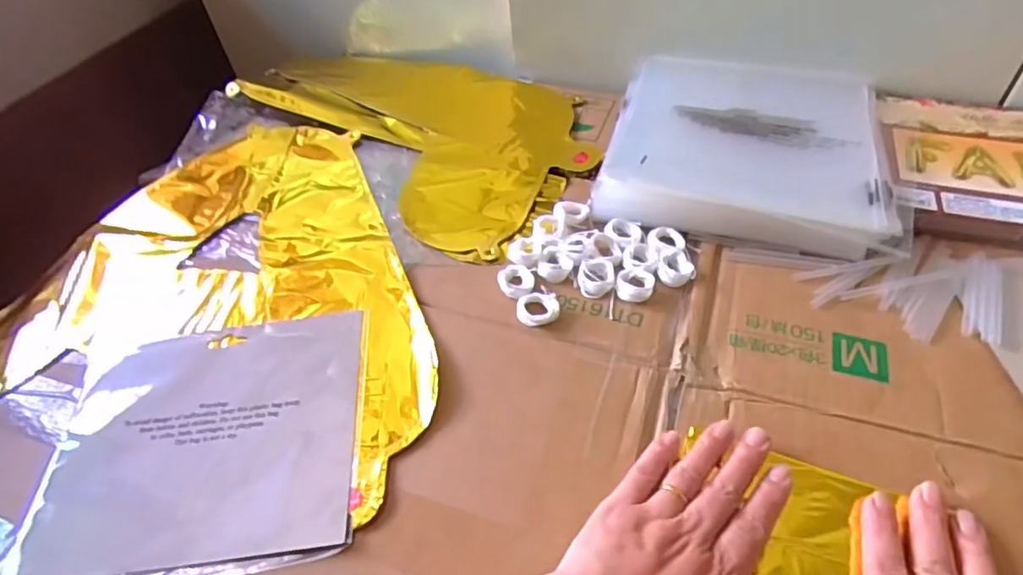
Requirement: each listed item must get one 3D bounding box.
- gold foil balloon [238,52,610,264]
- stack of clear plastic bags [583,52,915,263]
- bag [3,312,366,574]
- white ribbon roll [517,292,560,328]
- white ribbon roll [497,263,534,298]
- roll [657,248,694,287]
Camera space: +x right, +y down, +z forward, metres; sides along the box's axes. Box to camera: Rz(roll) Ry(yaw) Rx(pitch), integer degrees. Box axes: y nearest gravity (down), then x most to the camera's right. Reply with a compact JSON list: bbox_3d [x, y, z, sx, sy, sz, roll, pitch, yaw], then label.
[{"bbox_3d":[-0.098,-0.178,0.631,0.225,0.038,0.412,-38,56,-25],"label":"gold foil balloon"},{"bbox_3d":[0.202,-0.130,0.524,0.218,0.031,0.236,10,51,14],"label":"stack of clear plastic bags"},{"bbox_3d":[-0.196,0.096,0.379,0.199,0.026,0.173,-9,51,0],"label":"bag"},{"bbox_3d":[0.019,0.016,0.430,0.030,0.007,0.025,-5,49,2],"label":"white ribbon roll"},{"bbox_3d":[0.004,-0.006,0.448,0.026,0.010,0.032,6,50,11],"label":"white ribbon roll"},{"bbox_3d":[0.122,-0.015,0.451,0.024,0.007,0.034,10,51,14],"label":"roll"}]

